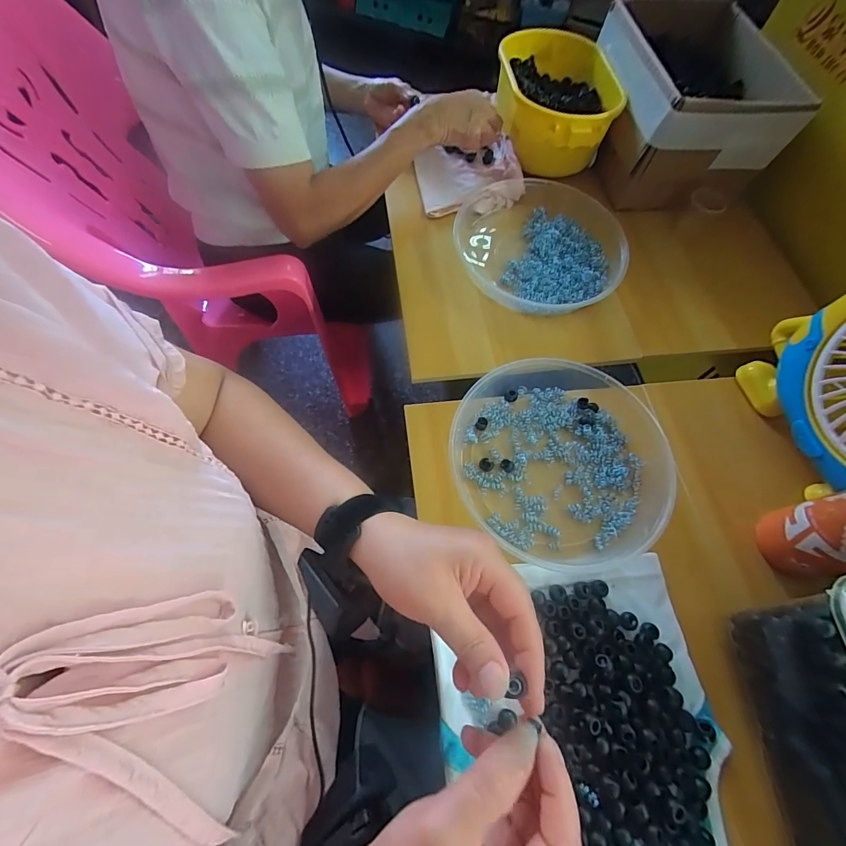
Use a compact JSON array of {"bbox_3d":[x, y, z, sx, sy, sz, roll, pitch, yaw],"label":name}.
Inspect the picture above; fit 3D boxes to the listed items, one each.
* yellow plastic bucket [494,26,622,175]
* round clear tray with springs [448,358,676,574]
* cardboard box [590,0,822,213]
[{"bbox_3d":[0.209,-0.526,0.643,0.181,0.098,0.279,6,66,-1],"label":"yellow plastic bucket"},{"bbox_3d":[0.151,0.038,0.433,0.235,0.036,0.226,1,66,-3],"label":"round clear tray with springs"},{"bbox_3d":[0.399,-0.487,0.609,0.232,0.143,0.300,1,66,-3],"label":"cardboard box"}]

